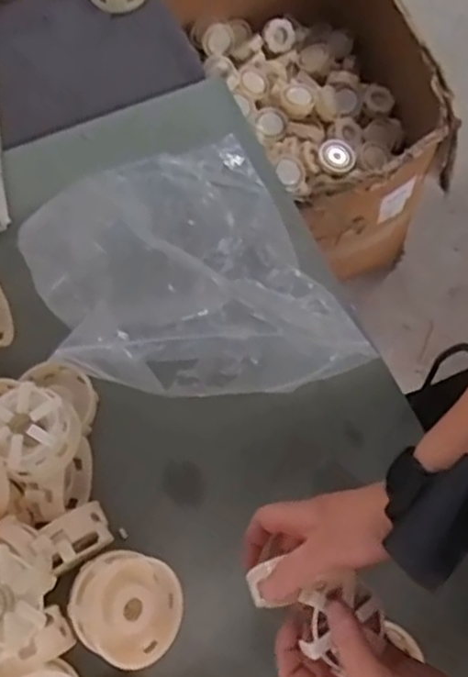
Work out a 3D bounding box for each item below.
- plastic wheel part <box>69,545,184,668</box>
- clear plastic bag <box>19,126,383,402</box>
[{"bbox_3d":[-0.074,0.187,0.466,0.077,0.030,0.067,37,60,-11],"label":"plastic wheel part"},{"bbox_3d":[-0.048,-0.064,0.559,0.225,0.088,0.251,-20,69,-9],"label":"clear plastic bag"}]

